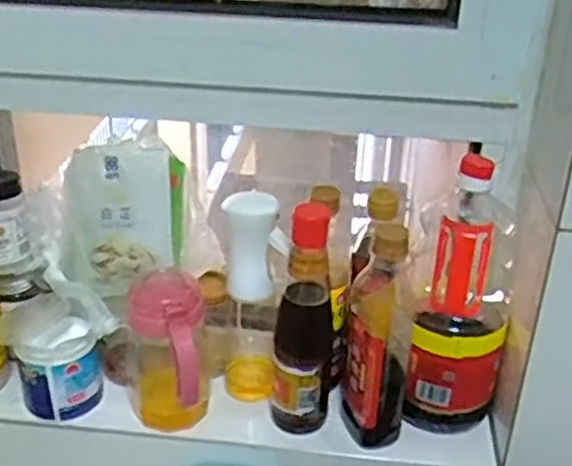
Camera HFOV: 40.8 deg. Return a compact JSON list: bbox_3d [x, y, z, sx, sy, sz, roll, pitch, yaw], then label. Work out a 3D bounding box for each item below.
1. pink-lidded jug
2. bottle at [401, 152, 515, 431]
[{"bbox_3d":[-0.120,0.130,0.783,0.079,0.156,0.097,-4,29,-10],"label":"pink-lidded jug"},{"bbox_3d":[0.178,0.072,0.780,0.096,0.280,0.079,10,29,16],"label":"bottle"}]

